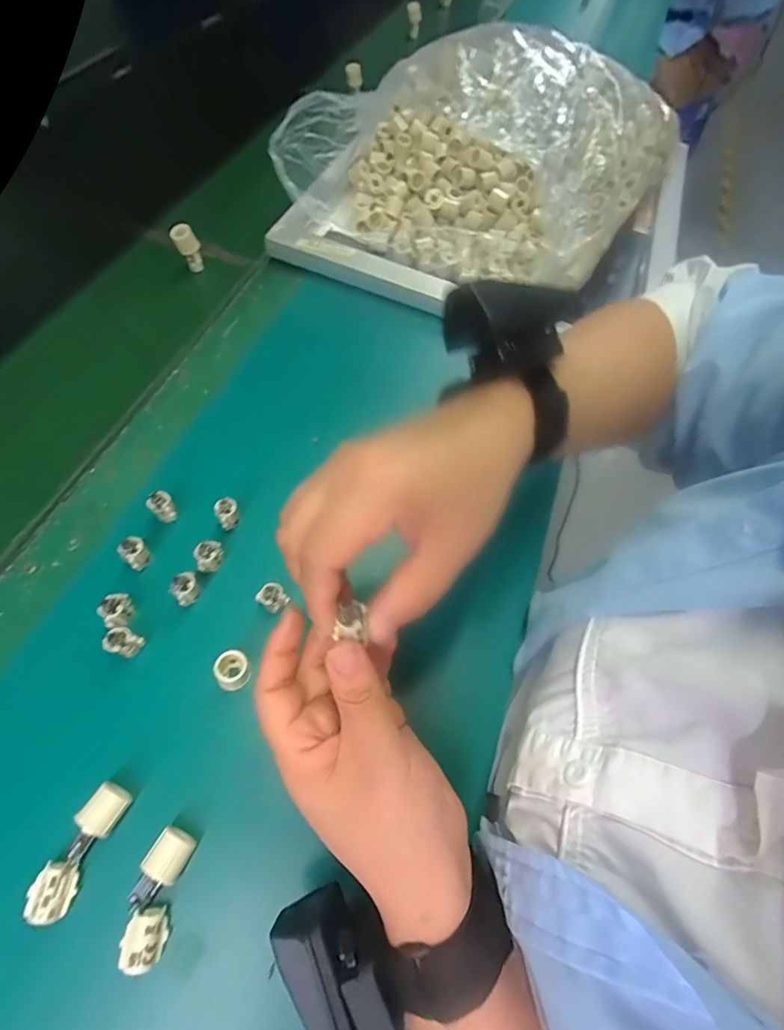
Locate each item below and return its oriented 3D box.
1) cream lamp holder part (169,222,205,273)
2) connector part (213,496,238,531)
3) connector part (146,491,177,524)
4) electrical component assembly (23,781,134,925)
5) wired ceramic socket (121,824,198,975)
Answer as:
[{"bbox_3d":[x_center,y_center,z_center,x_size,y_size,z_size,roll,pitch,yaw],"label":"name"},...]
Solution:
[{"bbox_3d":[-0.210,-0.275,0.473,0.023,0.044,0.020,-22,65,-14],"label":"cream lamp holder part"},{"bbox_3d":[-0.118,-0.002,0.330,0.016,0.020,0.015,-32,67,-18],"label":"connector part"},{"bbox_3d":[-0.162,-0.005,0.328,0.013,0.026,0.016,41,67,18],"label":"connector part"},{"bbox_3d":[-0.162,0.173,0.238,0.019,0.015,0.061,24,63,10],"label":"electrical component assembly"},{"bbox_3d":[-0.122,0.192,0.233,0.025,0.018,0.056,12,61,4],"label":"wired ceramic socket"}]

